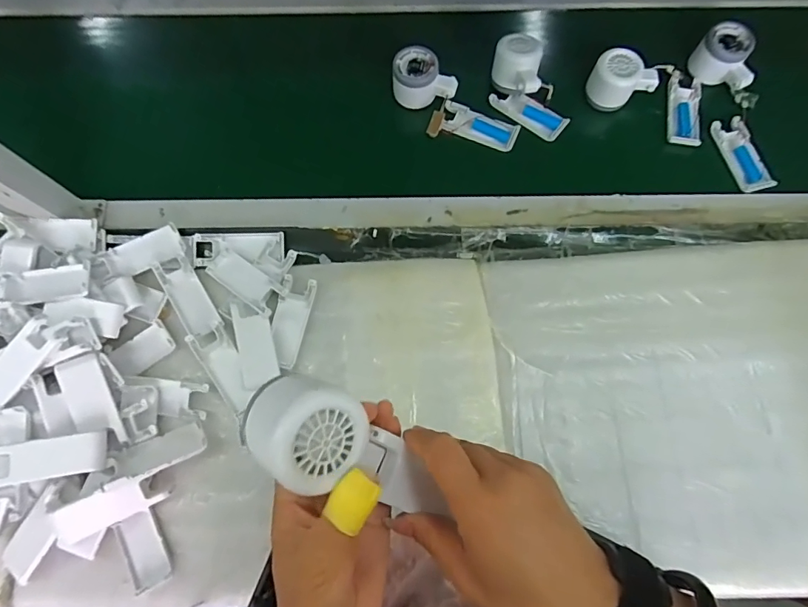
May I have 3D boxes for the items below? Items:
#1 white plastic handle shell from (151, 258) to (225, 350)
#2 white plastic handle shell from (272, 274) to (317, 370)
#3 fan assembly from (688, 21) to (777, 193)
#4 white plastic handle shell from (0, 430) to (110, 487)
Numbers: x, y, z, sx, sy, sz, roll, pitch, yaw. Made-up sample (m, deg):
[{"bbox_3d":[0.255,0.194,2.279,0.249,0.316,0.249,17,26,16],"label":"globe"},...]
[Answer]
[{"bbox_3d":[-0.245,0.001,0.532,0.039,0.026,0.123,-34,77,-9],"label":"white plastic handle shell"},{"bbox_3d":[-0.131,0.020,0.527,0.038,0.012,0.101,13,75,4],"label":"white plastic handle shell"},{"bbox_3d":[0.428,-0.251,0.587,0.054,0.059,0.214,-7,75,-2],"label":"fan assembly"},{"bbox_3d":[-0.344,0.151,0.449,0.098,0.012,0.037,-6,70,-15],"label":"white plastic handle shell"}]

